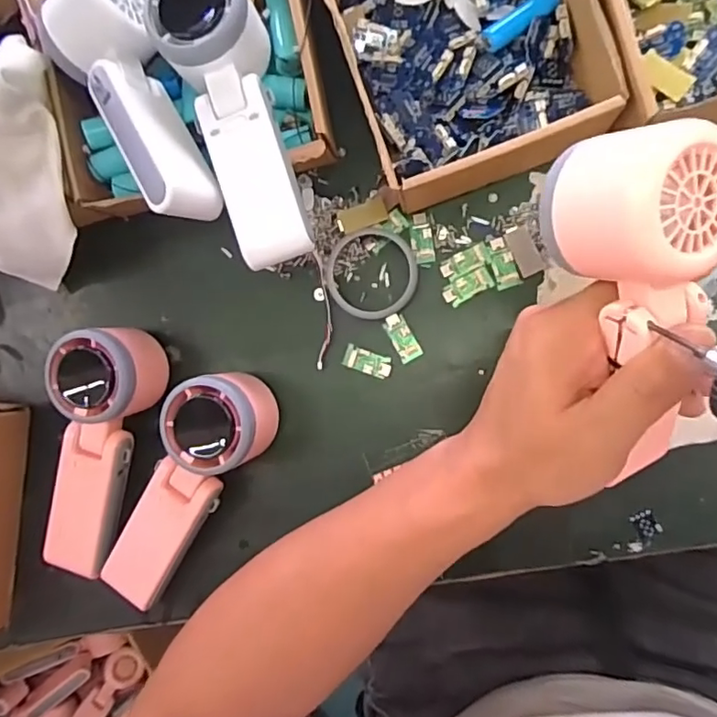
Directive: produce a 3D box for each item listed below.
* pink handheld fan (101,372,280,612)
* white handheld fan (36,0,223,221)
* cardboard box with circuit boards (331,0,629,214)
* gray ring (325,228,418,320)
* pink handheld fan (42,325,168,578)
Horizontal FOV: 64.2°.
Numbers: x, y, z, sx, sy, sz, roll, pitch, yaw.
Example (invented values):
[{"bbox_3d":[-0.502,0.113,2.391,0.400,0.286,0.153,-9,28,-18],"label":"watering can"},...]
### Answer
[{"bbox_3d":[-0.116,0.083,0.369,0.061,0.052,0.171,38,95,8],"label":"pink handheld fan"},{"bbox_3d":[-0.127,-0.152,0.332,0.064,0.043,0.158,-33,84,7],"label":"white handheld fan"},{"bbox_3d":[0.063,-0.195,0.343,0.136,0.047,0.168,-16,86,9],"label":"cardboard box with circuit boards"},{"bbox_3d":[0.008,-0.055,0.373,0.059,0.011,0.058,0,89,10],"label":"gray ring"},{"bbox_3d":[-0.170,0.063,0.379,0.062,0.053,0.166,9,90,10],"label":"pink handheld fan"}]

